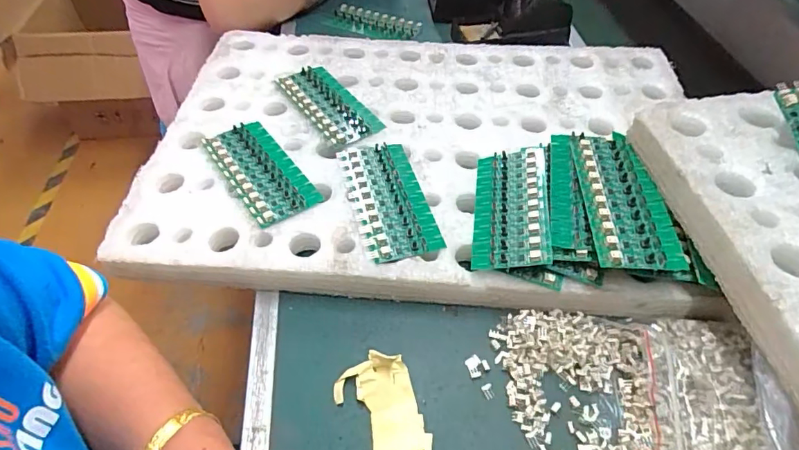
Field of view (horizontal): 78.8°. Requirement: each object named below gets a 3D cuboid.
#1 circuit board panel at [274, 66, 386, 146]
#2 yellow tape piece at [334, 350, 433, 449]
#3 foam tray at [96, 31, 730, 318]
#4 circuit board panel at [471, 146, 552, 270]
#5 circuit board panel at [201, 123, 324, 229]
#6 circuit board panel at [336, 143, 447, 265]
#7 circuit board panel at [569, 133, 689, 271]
[{"bbox_3d":[-0.076,-0.134,0.533,0.061,0.009,0.138,-28,55,-22],"label":"circuit board panel"},{"bbox_3d":[-0.011,0.134,0.345,0.051,0.021,0.080,-18,52,-16],"label":"yellow tape piece"},{"bbox_3d":[0.025,-0.105,0.515,0.531,0.051,0.406,4,50,3],"label":"foam tray"},{"bbox_3d":[0.097,-0.019,0.428,0.063,0.006,0.139,-7,46,19],"label":"circuit board panel"},{"bbox_3d":[-0.132,-0.054,0.462,0.059,0.009,0.133,-29,56,-23],"label":"circuit board panel"},{"bbox_3d":[-0.011,-0.026,0.443,0.066,0.010,0.136,-13,51,-11],"label":"circuit board panel"},{"bbox_3d":[0.184,-0.025,0.402,0.062,0.015,0.150,4,50,2],"label":"circuit board panel"}]

